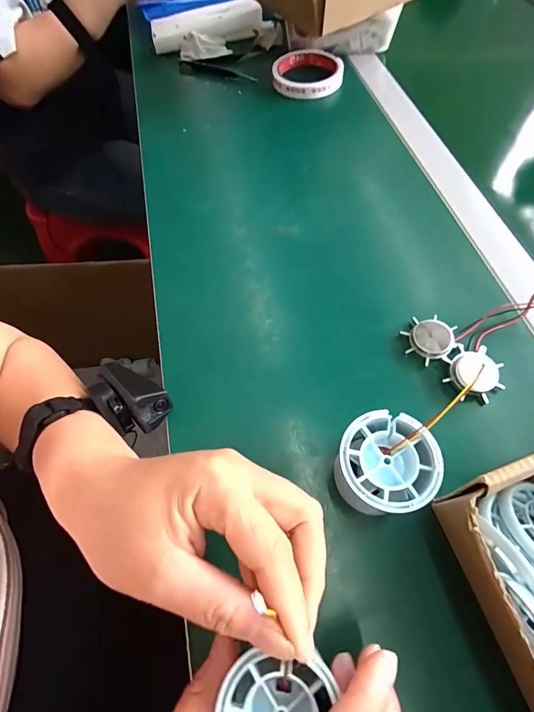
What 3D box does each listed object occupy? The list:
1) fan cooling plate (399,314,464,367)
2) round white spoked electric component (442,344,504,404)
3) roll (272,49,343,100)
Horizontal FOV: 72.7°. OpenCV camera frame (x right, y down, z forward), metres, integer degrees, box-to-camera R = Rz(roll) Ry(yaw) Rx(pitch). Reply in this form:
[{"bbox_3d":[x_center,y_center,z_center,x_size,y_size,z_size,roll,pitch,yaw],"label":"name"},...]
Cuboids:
[{"bbox_3d":[0.131,-0.013,0.286,0.040,0.012,0.039,-1,61,1],"label":"fan cooling plate"},{"bbox_3d":[0.154,0.012,0.272,0.040,0.010,0.041,-1,61,1],"label":"round white spoked electric component"},{"bbox_3d":[0.053,-0.379,0.489,0.092,0.023,0.091,-1,61,1],"label":"roll"}]

